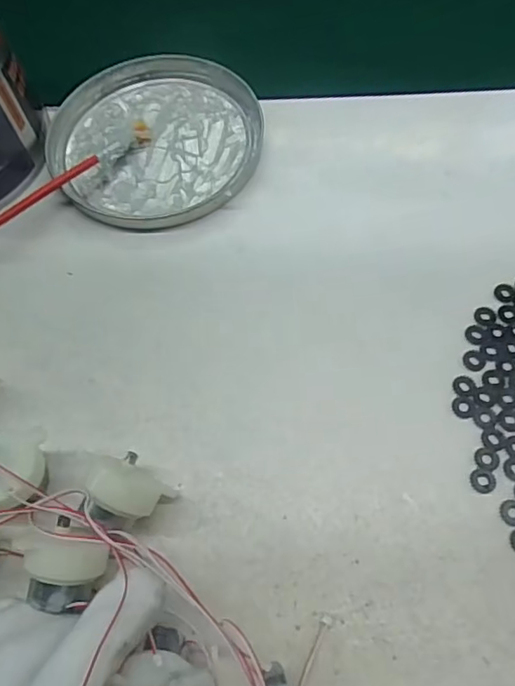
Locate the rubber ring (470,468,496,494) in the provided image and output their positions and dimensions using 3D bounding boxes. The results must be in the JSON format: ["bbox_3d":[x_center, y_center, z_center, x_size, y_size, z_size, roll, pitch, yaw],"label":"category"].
[{"bbox_3d":[0.098,0.059,0.233,0.011,0.004,0.010,-2,62,3],"label":"rubber ring"}]

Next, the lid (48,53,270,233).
[{"bbox_3d":[-0.062,-0.128,0.332,0.133,0.016,0.124,-2,62,3],"label":"lid"}]

